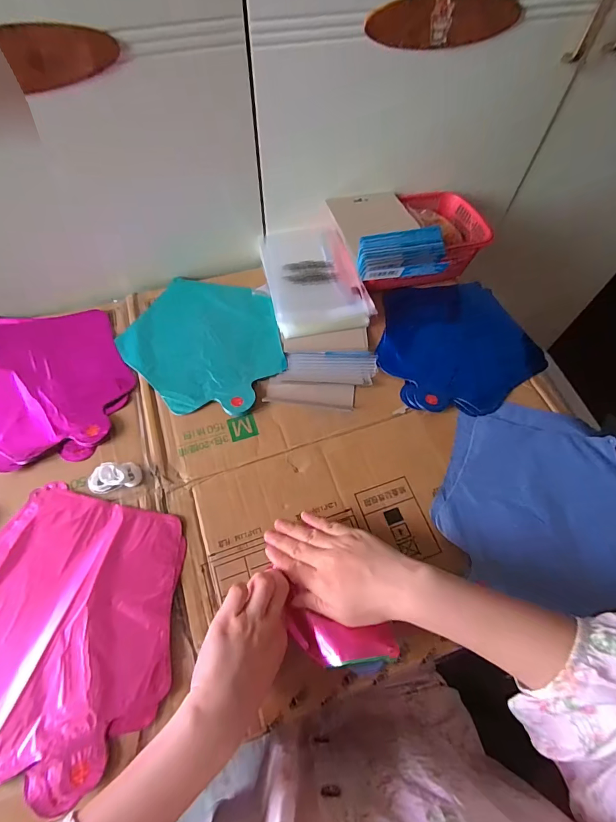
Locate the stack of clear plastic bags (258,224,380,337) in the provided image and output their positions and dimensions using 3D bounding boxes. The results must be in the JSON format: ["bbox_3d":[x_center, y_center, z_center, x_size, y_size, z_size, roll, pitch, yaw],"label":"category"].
[{"bbox_3d":[0.007,-0.206,0.592,0.138,0.023,0.204,-9,61,-7],"label":"stack of clear plastic bags"}]

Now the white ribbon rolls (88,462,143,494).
[{"bbox_3d":[-0.218,0.073,0.433,0.055,0.023,0.027,-16,62,-11],"label":"white ribbon rolls"}]

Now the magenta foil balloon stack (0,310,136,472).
[{"bbox_3d":[-0.353,-0.042,0.516,0.243,0.023,0.238,9,61,3],"label":"magenta foil balloon stack"}]

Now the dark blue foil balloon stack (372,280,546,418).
[{"bbox_3d":[0.209,-0.104,0.556,0.230,0.007,0.229,-18,63,-12],"label":"dark blue foil balloon stack"}]

